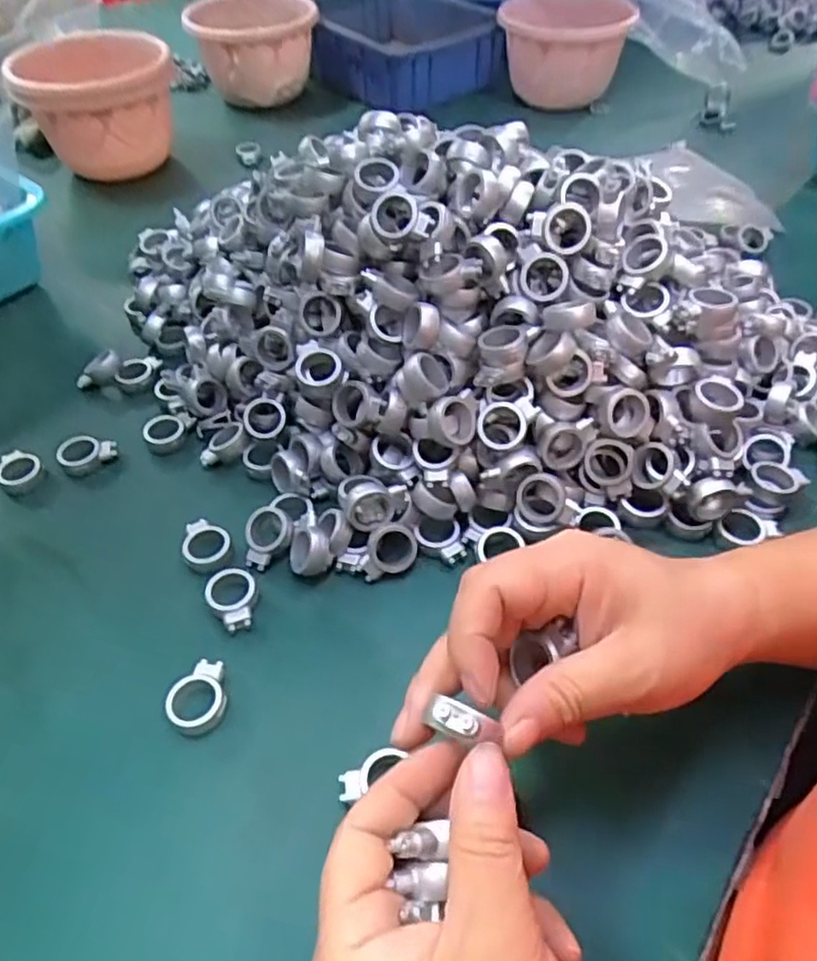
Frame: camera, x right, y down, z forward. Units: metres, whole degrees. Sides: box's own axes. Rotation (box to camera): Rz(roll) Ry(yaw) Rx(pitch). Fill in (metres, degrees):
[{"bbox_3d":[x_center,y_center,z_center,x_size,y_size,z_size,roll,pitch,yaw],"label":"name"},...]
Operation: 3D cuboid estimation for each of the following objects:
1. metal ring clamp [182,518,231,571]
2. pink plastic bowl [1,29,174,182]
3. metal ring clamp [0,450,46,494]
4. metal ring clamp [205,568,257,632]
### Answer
[{"bbox_3d":[-0.112,0.033,0.377,0.025,0.005,0.034,-15,50,-11],"label":"metal ring clamp"},{"bbox_3d":[-0.300,-0.376,0.702,0.130,0.113,0.141,-11,47,-7],"label":"pink plastic bowl"},{"bbox_3d":[-0.238,-0.005,0.416,0.025,0.013,0.031,-34,56,-26],"label":"metal ring clamp"},{"bbox_3d":[-0.091,0.061,0.352,0.024,0.009,0.034,-13,49,-10],"label":"metal ring clamp"}]

